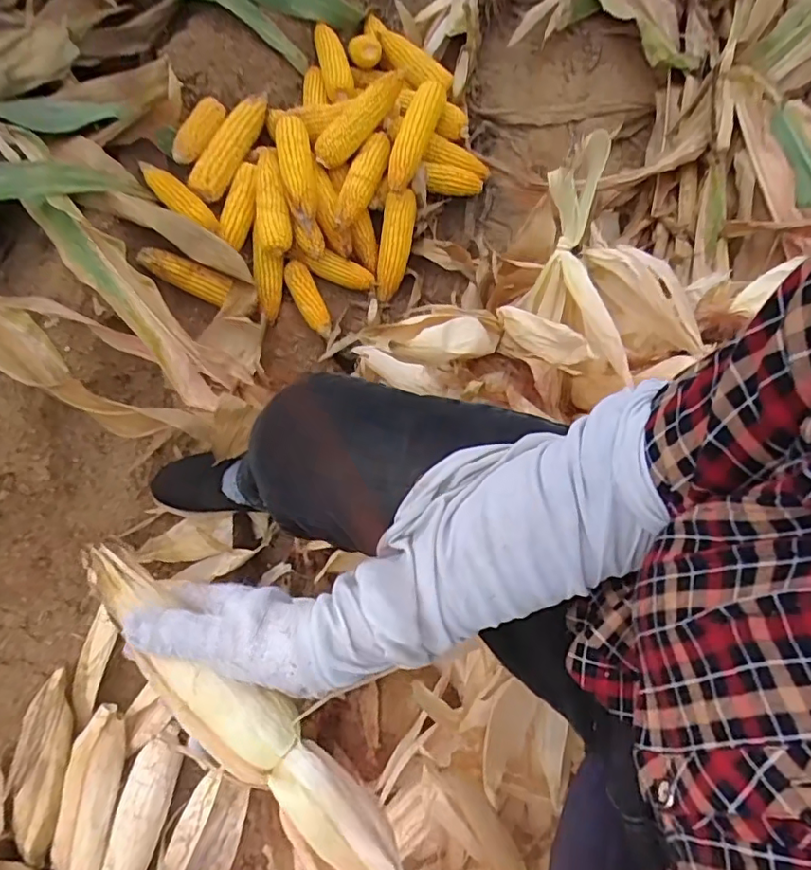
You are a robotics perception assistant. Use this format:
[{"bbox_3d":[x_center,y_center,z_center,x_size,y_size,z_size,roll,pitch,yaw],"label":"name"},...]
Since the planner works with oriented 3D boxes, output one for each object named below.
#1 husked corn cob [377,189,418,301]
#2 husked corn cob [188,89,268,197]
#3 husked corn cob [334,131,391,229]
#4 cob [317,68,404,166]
[{"bbox_3d":[-0.018,-0.334,0.997,0.056,0.049,0.192,10,92,6],"label":"husked corn cob"},{"bbox_3d":[-0.304,-0.517,0.990,0.051,0.045,0.252,19,72,8],"label":"husked corn cob"},{"bbox_3d":[-0.073,-0.436,0.968,0.049,0.044,0.199,18,72,8],"label":"husked corn cob"},{"bbox_3d":[-0.073,-0.534,0.944,0.201,0.068,0.046,-46,74,3],"label":"cob"}]

